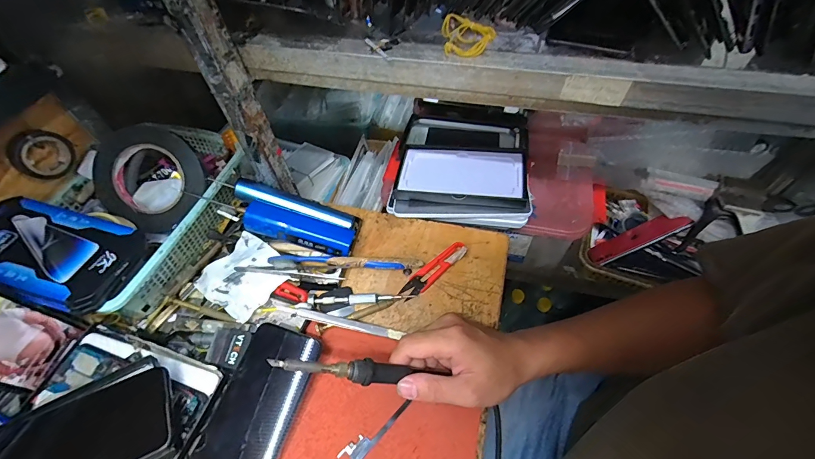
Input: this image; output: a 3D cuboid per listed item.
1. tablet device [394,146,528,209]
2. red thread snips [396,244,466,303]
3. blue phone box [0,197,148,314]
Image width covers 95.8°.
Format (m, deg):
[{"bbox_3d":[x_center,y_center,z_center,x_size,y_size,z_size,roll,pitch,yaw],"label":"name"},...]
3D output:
[{"bbox_3d":[0.076,-0.083,0.529,0.178,0.012,0.111,5,52,11],"label":"tablet device"},{"bbox_3d":[0.033,0.050,0.457,0.101,0.015,0.023,-35,60,-20],"label":"red thread snips"},{"bbox_3d":[-0.385,0.025,0.400,0.173,0.028,0.104,17,52,3],"label":"blue phone box"}]

